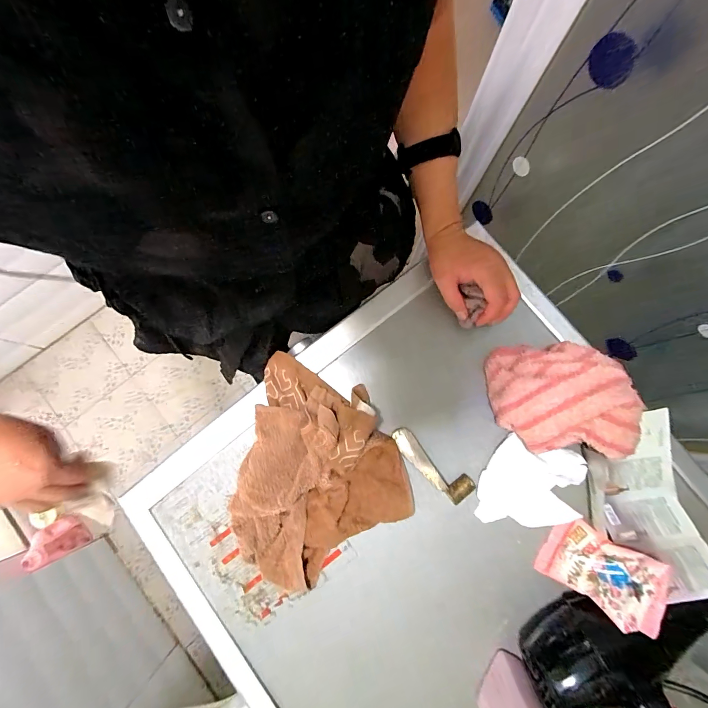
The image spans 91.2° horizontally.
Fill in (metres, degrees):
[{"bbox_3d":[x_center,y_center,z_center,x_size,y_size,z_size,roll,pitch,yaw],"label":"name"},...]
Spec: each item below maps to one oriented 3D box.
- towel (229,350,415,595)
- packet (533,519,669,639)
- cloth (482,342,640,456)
[{"bbox_3d":[-0.061,0.124,0.409,0.205,0.067,0.250,-31,81,-5],"label":"towel"},{"bbox_3d":[0.265,0.232,0.373,0.073,0.107,0.015,-49,126,-15],"label":"packet"},{"bbox_3d":[0.224,0.045,0.382,0.123,0.094,0.127,-3,80,-1],"label":"cloth"}]

